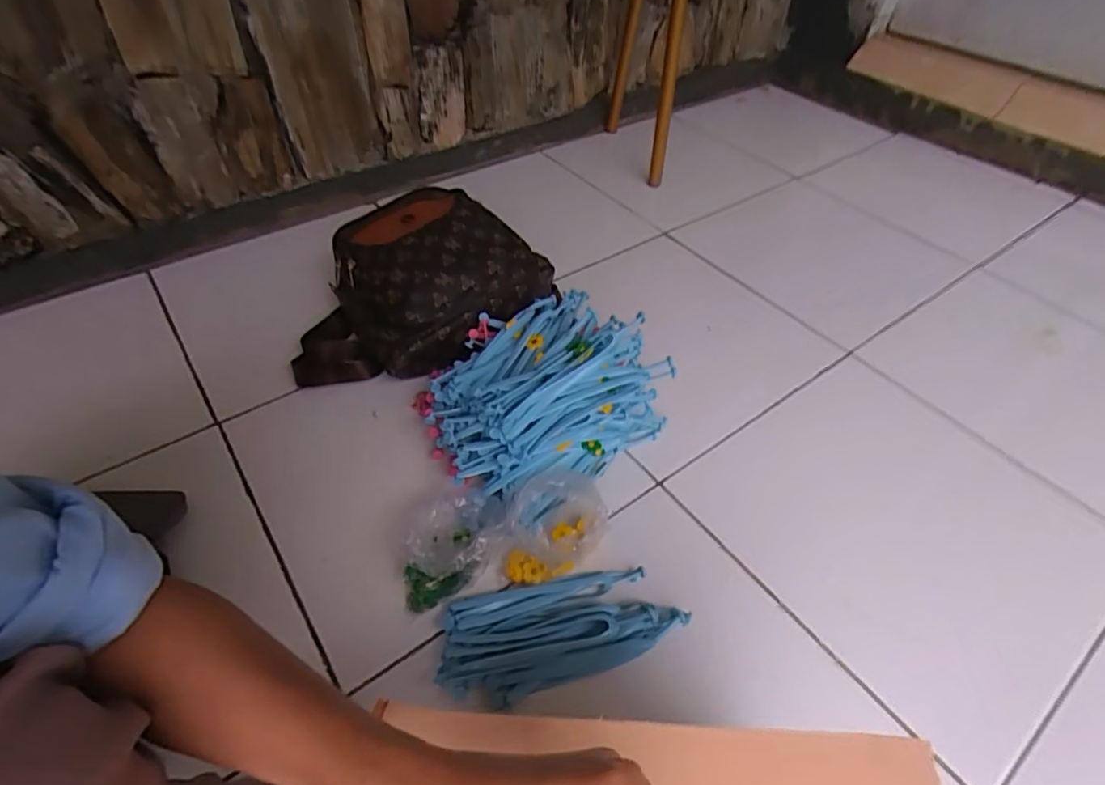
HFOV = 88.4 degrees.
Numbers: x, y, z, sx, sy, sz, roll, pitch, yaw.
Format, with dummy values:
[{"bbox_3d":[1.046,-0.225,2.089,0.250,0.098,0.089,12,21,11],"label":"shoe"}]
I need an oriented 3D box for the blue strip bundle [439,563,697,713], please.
[{"bbox_3d":[0.008,0.226,0.550,0.228,0.027,0.102,-9,49,-10],"label":"blue strip bundle"}]

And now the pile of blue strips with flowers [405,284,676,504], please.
[{"bbox_3d":[-0.026,-0.011,0.691,0.257,0.153,0.236,1,48,-1],"label":"pile of blue strips with flowers"}]

